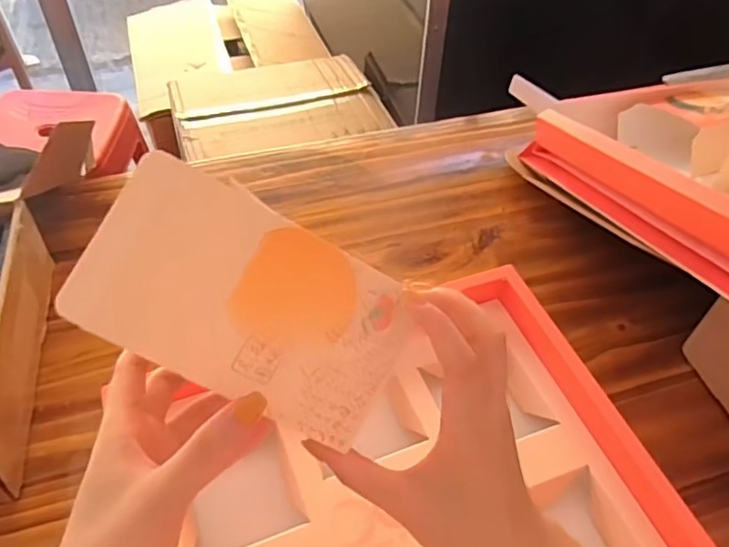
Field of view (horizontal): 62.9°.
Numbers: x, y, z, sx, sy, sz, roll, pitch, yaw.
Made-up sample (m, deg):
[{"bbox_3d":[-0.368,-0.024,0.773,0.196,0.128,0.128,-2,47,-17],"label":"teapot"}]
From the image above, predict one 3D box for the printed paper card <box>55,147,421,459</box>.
[{"bbox_3d":[-0.052,0.014,0.274,0.145,0.004,0.083,30,83,-13],"label":"printed paper card"}]

